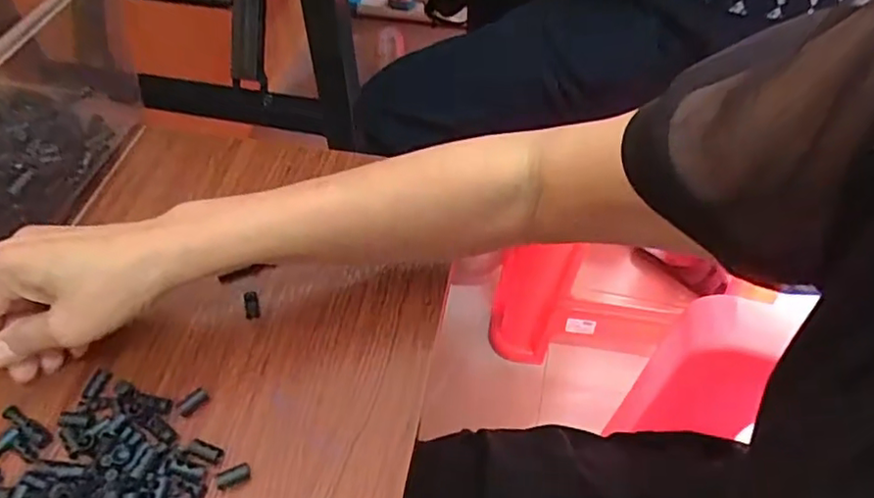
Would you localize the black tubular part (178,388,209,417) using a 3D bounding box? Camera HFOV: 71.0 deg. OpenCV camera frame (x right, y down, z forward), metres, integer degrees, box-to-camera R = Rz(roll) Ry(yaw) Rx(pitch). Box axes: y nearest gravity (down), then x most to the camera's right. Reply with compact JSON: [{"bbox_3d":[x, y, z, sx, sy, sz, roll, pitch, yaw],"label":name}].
[{"bbox_3d":[-0.149,0.093,0.373,0.018,0.007,0.008,-35,62,-25],"label":"black tubular part"}]

